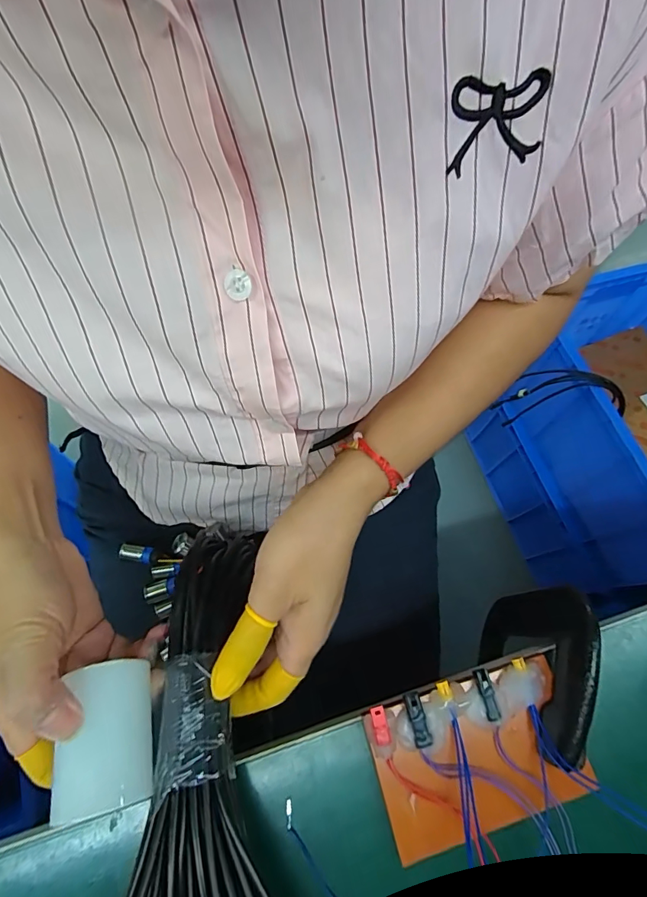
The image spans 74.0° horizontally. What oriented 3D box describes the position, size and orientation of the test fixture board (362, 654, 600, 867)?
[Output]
[{"bbox_3d":[0.086,0.170,0.240,0.112,0.021,0.074,-13,68,-8],"label":"test fixture board"}]

